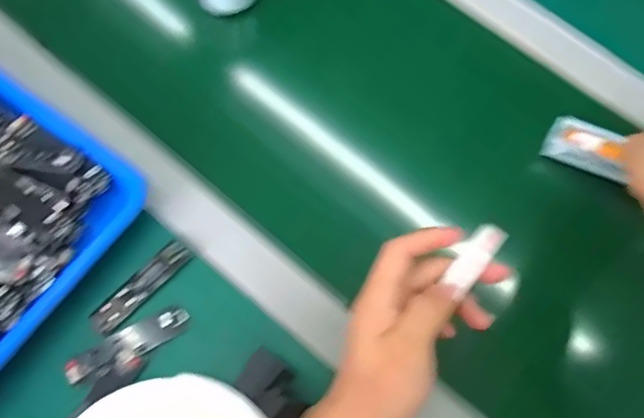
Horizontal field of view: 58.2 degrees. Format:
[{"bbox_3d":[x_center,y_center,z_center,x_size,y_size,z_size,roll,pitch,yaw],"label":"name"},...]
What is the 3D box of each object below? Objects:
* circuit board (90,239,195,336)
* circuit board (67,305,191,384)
[{"bbox_3d":[-0.144,0.061,0.461,0.021,0.004,0.091,43,77,12],"label":"circuit board"},{"bbox_3d":[-0.150,0.105,0.446,0.096,0.007,0.024,-29,75,-9],"label":"circuit board"}]

